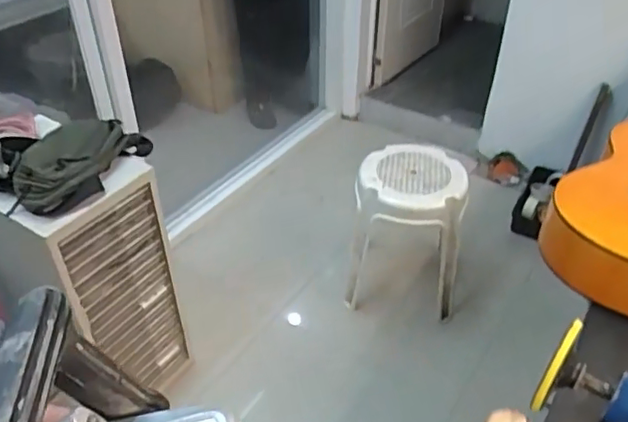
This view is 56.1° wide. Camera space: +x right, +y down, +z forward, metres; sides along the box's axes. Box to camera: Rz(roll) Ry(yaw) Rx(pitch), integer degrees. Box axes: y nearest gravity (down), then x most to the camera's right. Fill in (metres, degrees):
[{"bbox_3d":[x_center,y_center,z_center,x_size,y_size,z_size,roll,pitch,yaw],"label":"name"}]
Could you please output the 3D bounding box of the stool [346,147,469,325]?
[{"bbox_3d":[0.299,0.054,1.847,0.334,0.454,0.325,10,40,12],"label":"stool"}]

